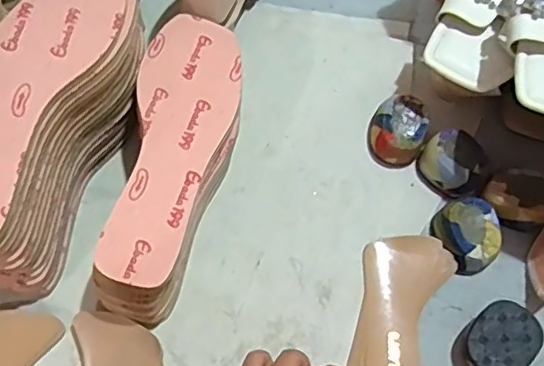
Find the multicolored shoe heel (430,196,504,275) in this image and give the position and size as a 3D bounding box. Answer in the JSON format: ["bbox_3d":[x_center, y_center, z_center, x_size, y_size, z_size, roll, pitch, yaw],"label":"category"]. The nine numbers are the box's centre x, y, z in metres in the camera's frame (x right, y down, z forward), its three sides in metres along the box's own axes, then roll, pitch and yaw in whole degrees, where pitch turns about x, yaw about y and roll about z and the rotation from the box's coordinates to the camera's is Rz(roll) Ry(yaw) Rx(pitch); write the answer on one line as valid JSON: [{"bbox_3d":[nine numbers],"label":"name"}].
[{"bbox_3d":[0.173,0.043,0.522,0.051,0.034,0.062,-25,68,-13],"label":"multicolored shoe heel"}]

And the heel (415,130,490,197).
[{"bbox_3d":[0.169,-0.018,0.550,0.062,0.035,0.049,32,68,12],"label":"heel"}]

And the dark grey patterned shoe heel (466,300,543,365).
[{"bbox_3d":[0.184,0.129,0.483,0.049,0.037,0.060,40,70,15],"label":"dark grey patterned shoe heel"}]

